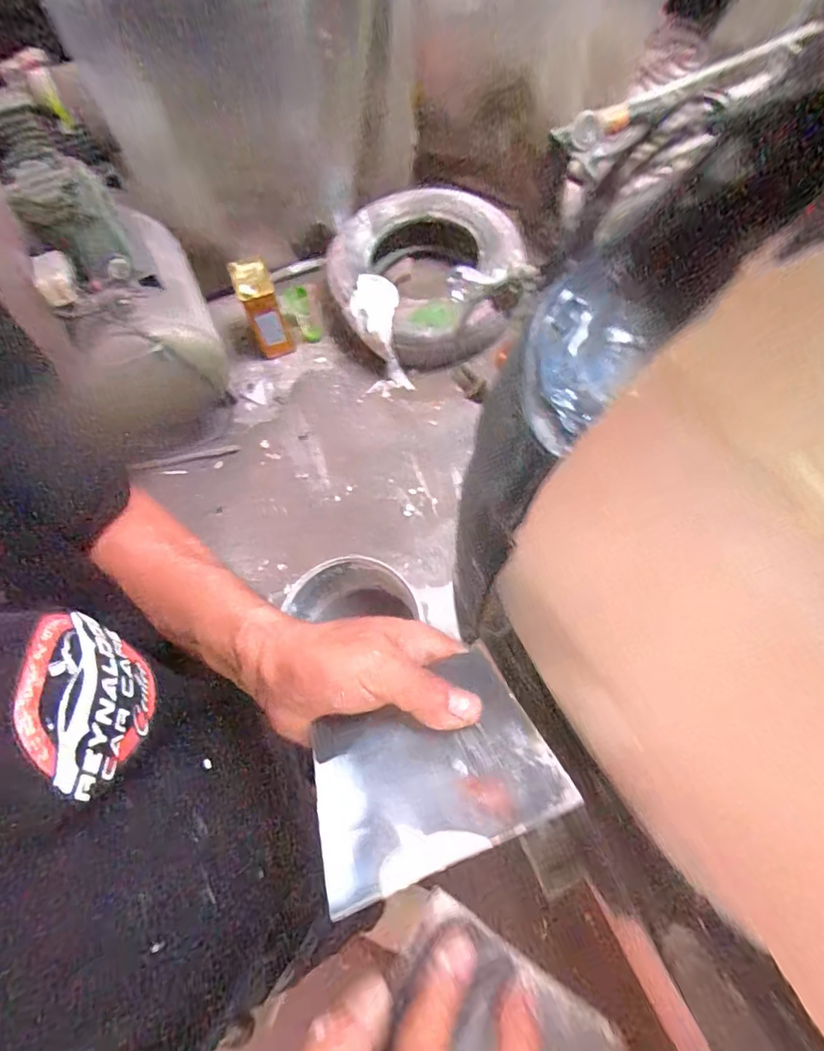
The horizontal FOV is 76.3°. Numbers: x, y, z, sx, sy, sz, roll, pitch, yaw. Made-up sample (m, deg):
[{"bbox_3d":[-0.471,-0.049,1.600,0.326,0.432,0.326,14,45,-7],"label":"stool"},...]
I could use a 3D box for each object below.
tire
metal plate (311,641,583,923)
[{"bbox_3d":[0.035,-0.805,1.706,0.595,0.198,0.604,-1,67,1],"label":"tire"},{"bbox_3d":[0.006,0.121,0.261,0.117,0.006,0.083,-24,55,-4],"label":"metal plate"}]

